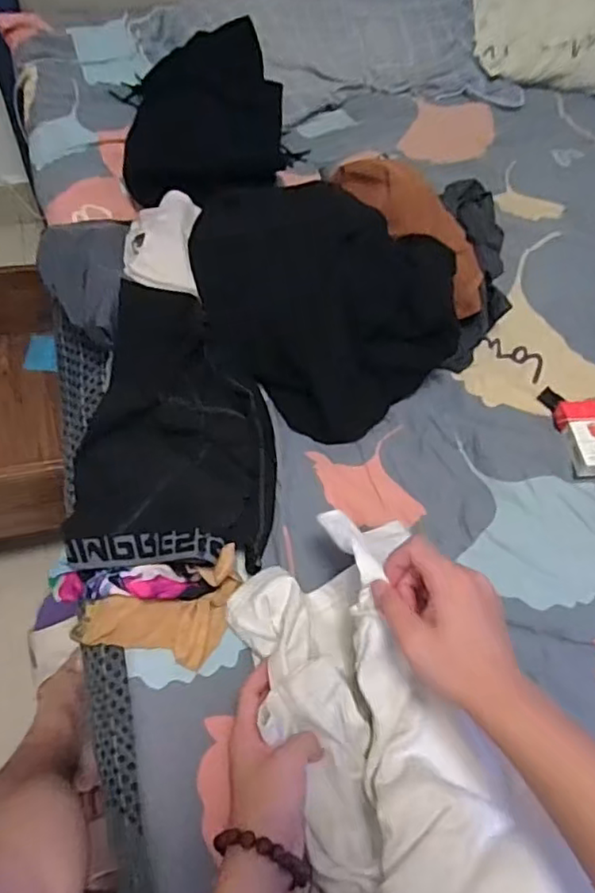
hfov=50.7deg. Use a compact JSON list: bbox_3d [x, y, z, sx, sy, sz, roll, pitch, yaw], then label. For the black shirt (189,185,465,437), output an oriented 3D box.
[{"bbox_3d":[0.009,-0.177,0.739,0.341,0.144,0.224,36,64,15],"label":"black shirt"}]

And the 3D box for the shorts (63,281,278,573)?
[{"bbox_3d":[-0.122,-0.014,0.682,0.210,0.096,0.306,8,60,0],"label":"shorts"}]

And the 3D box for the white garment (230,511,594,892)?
[{"bbox_3d":[0.057,0.206,0.495,0.152,0.115,0.350,-20,54,-15],"label":"white garment"}]

